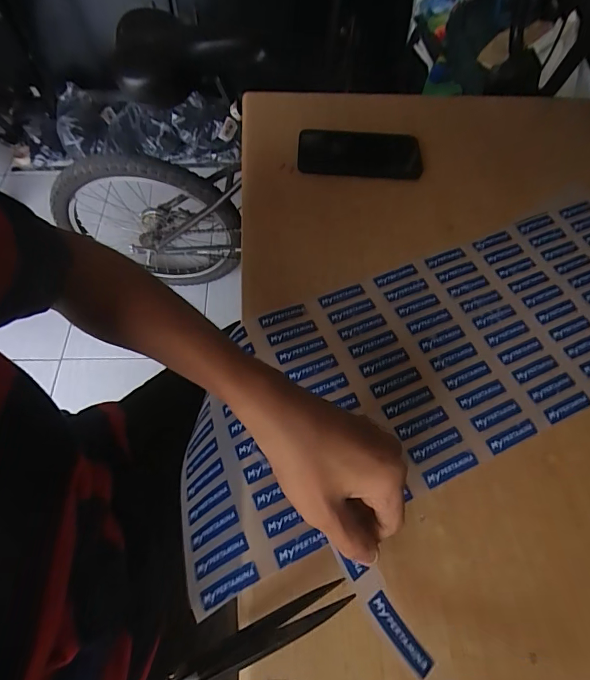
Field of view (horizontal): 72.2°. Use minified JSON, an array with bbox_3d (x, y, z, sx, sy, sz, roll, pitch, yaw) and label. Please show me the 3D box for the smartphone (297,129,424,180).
[{"bbox_3d":[0.082,-0.240,0.521,0.154,0.008,0.072,4,72,3],"label":"smartphone"}]

